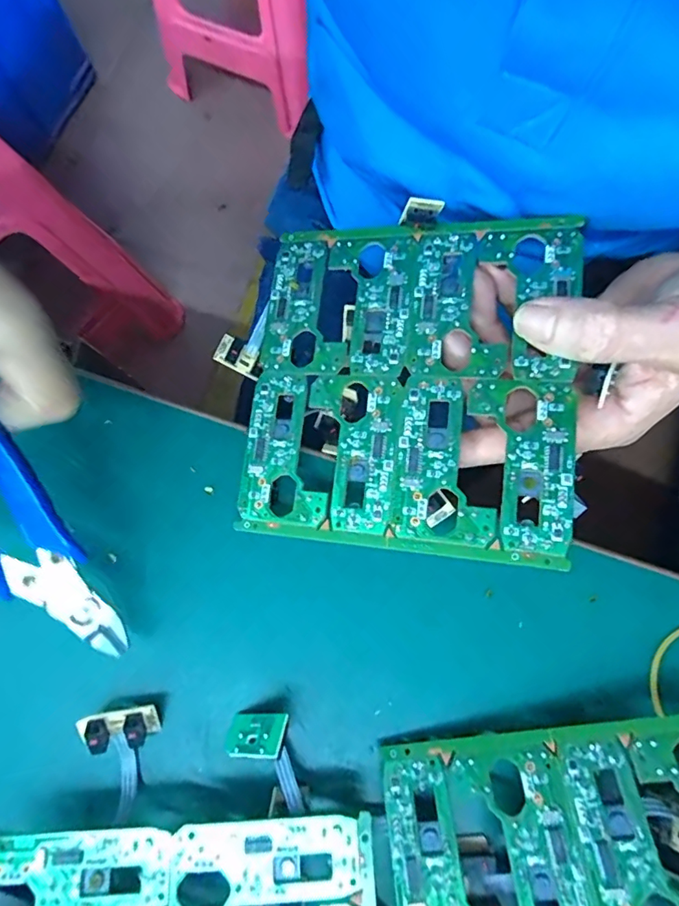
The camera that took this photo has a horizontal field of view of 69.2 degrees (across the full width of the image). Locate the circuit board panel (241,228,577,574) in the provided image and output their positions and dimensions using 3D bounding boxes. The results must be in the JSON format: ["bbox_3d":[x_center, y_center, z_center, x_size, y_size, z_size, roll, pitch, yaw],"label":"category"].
[{"bbox_3d":[0.026,-0.031,0.211,0.134,0.005,0.139,4,80,15],"label":"circuit board panel"}]

